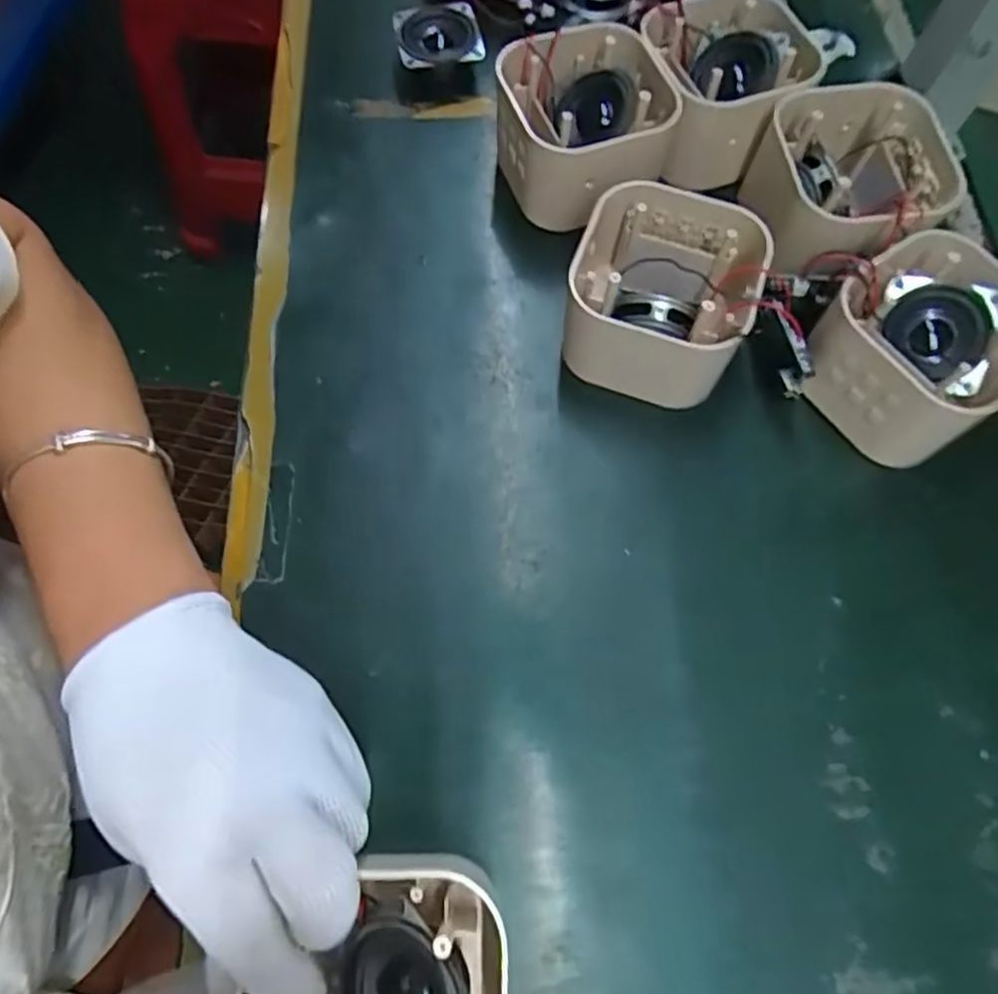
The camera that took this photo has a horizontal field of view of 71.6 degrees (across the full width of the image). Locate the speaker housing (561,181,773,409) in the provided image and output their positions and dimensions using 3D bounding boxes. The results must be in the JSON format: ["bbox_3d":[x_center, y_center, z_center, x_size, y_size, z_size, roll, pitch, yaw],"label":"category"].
[{"bbox_3d":[0.082,-0.102,0.360,0.087,0.063,0.093,19,69,4],"label":"speaker housing"}]

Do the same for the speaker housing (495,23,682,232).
[{"bbox_3d":[0.047,-0.212,0.398,0.086,0.064,0.088,1,68,-3],"label":"speaker housing"}]

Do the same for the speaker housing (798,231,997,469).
[{"bbox_3d":[0.213,-0.073,0.354,0.092,0.064,0.091,-37,75,-16],"label":"speaker housing"}]

